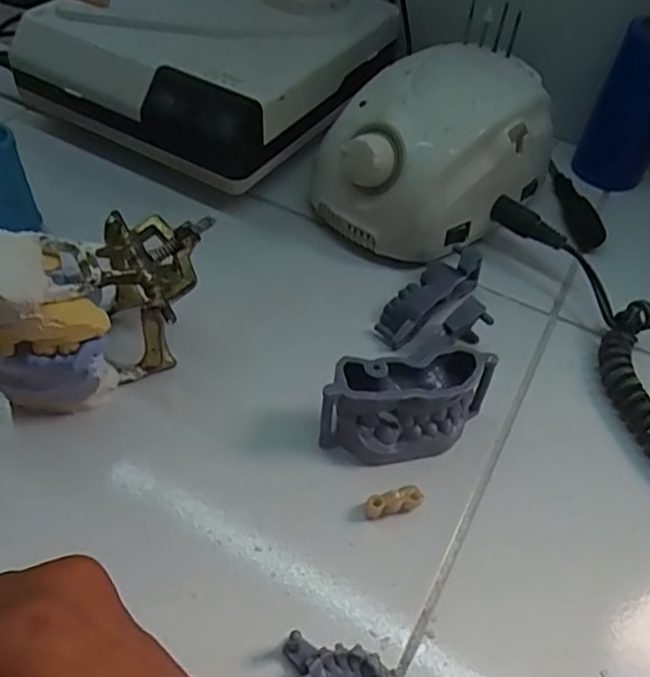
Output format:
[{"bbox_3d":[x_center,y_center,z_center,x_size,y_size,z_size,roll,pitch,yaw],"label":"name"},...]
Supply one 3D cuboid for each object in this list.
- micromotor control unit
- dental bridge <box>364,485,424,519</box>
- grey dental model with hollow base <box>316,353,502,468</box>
[{"bbox_3d":[0.066,-0.112,0.380,0.137,0.081,0.096,-32,58,-27],"label":"micromotor control unit"},{"bbox_3d":[0.030,0.070,0.266,0.025,0.013,0.006,-12,51,-13],"label":"dental bridge"},{"bbox_3d":[0.038,0.032,0.282,0.080,0.043,0.030,-7,50,-9],"label":"grey dental model with hollow base"}]

